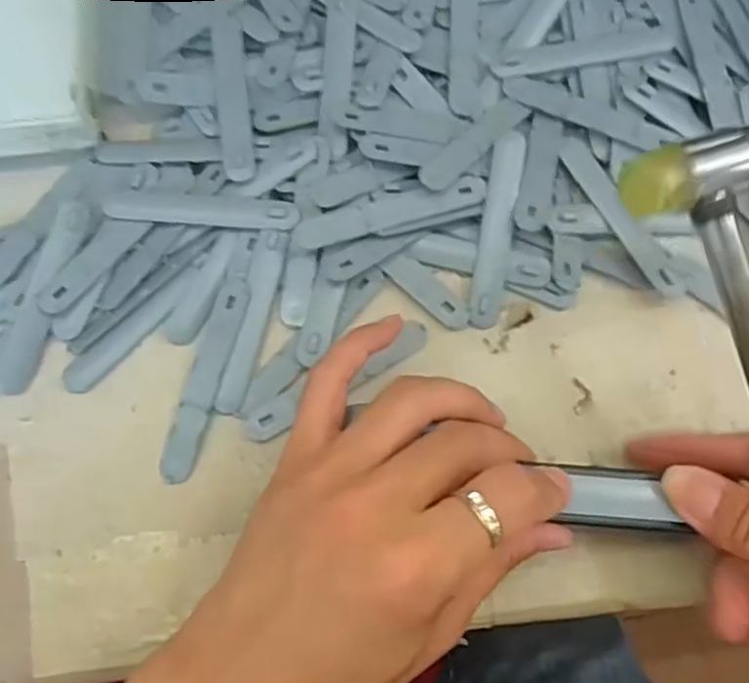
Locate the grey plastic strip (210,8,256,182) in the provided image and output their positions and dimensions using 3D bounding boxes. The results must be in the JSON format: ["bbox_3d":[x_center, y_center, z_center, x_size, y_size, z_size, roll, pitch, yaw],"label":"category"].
[{"bbox_3d":[-0.072,-0.127,0.340,0.016,0.007,0.098,-7,71,-2],"label":"grey plastic strip"}]

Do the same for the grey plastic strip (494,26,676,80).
[{"bbox_3d":[0.109,-0.151,0.349,0.095,0.004,0.015,-9,71,-3],"label":"grey plastic strip"}]

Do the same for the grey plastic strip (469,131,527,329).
[{"bbox_3d":[0.059,-0.055,0.324,0.016,0.005,0.095,9,88,3],"label":"grey plastic strip"}]

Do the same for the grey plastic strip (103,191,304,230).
[{"bbox_3d":[-0.084,-0.065,0.328,0.093,0.005,0.016,5,71,2],"label":"grey plastic strip"}]

